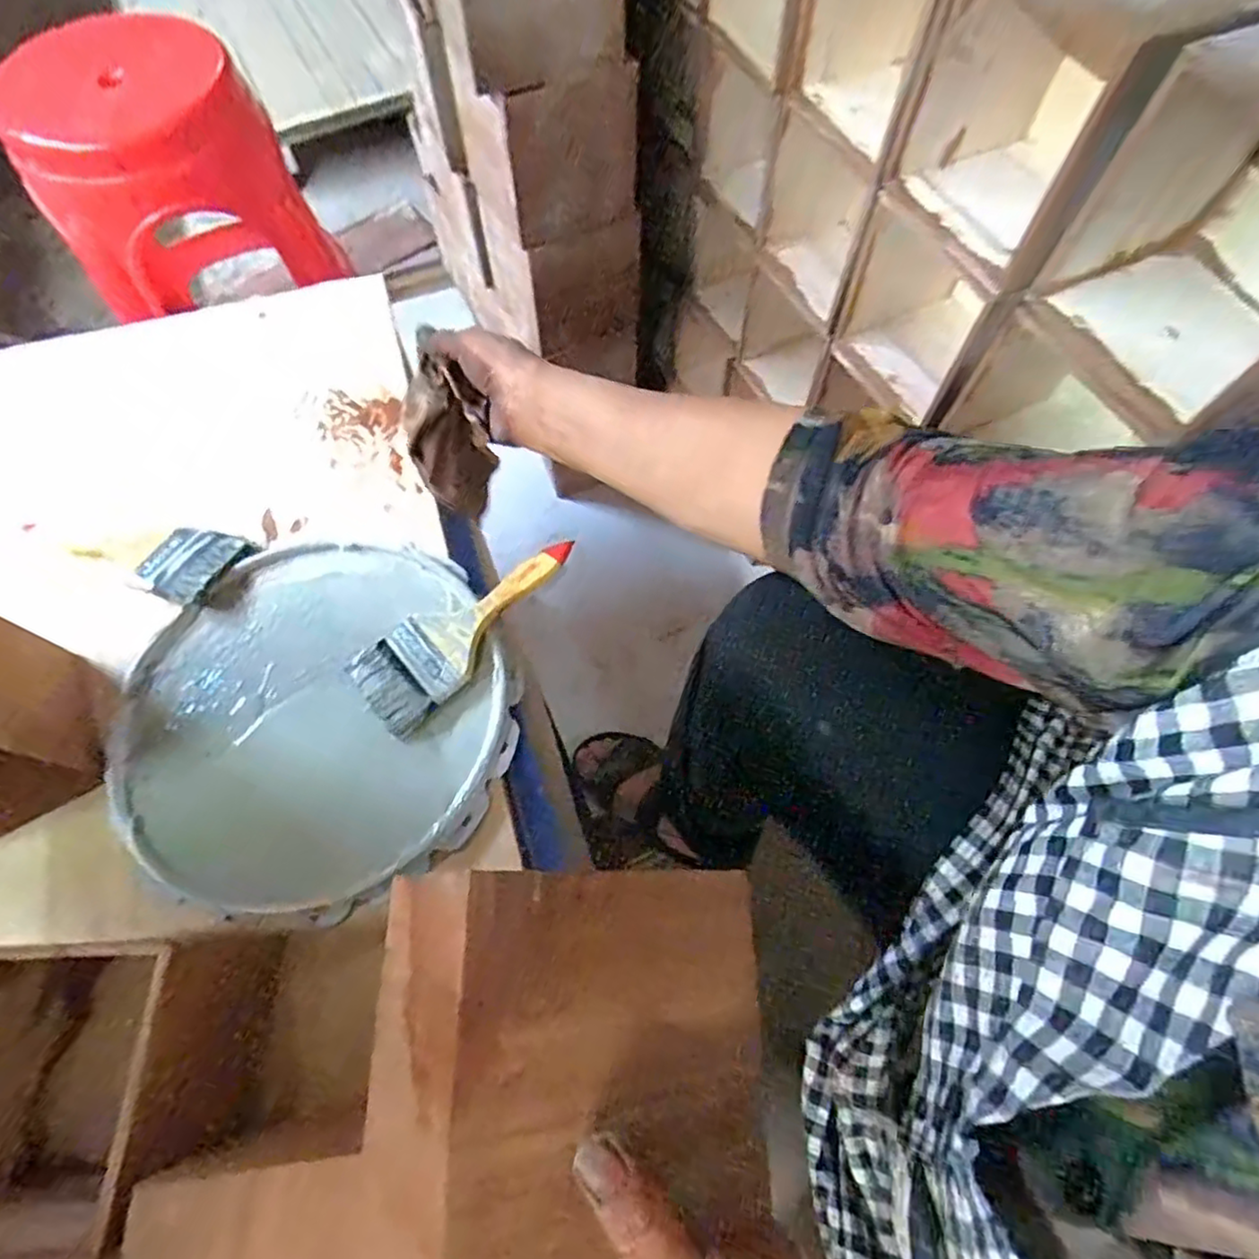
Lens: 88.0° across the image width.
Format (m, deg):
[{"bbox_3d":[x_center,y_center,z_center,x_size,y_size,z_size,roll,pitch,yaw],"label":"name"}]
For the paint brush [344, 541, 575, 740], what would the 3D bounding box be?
[{"bbox_3d":[-0.131,-0.009,0.521,0.072,0.017,0.193,40,71,16],"label":"paint brush"}]

